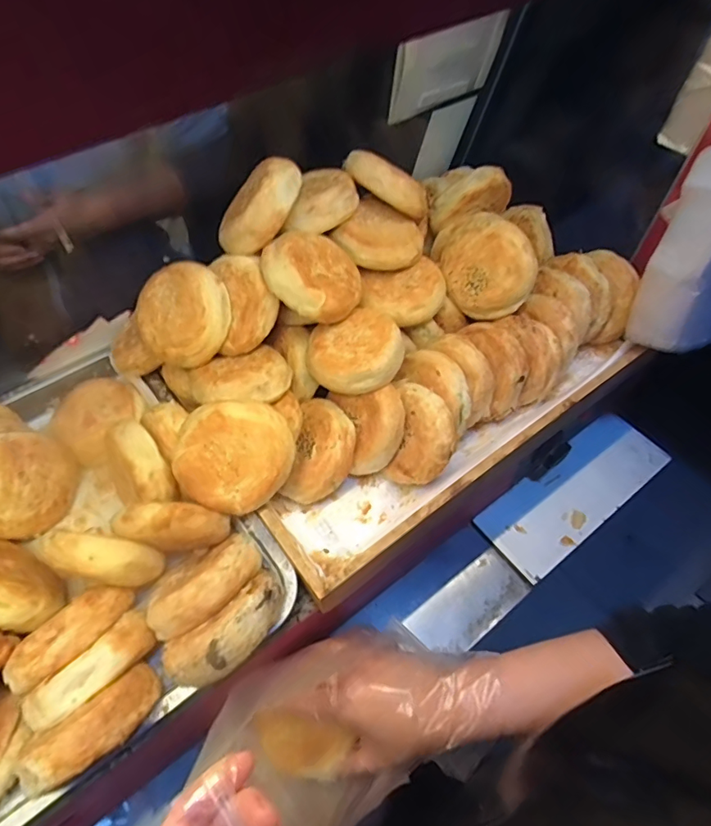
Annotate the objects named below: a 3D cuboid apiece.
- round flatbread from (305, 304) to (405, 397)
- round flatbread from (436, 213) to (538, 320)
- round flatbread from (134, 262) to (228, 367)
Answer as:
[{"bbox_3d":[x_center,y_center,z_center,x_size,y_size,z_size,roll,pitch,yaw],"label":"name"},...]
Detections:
[{"bbox_3d":[0.001,-0.056,0.492,0.090,0.043,0.087,-1,55,1],"label":"round flatbread"},{"bbox_3d":[0.144,-0.163,0.538,0.094,0.030,0.112,-24,87,32],"label":"round flatbread"},{"bbox_3d":[-0.168,-0.092,0.477,0.098,0.034,0.094,-22,84,19],"label":"round flatbread"}]

